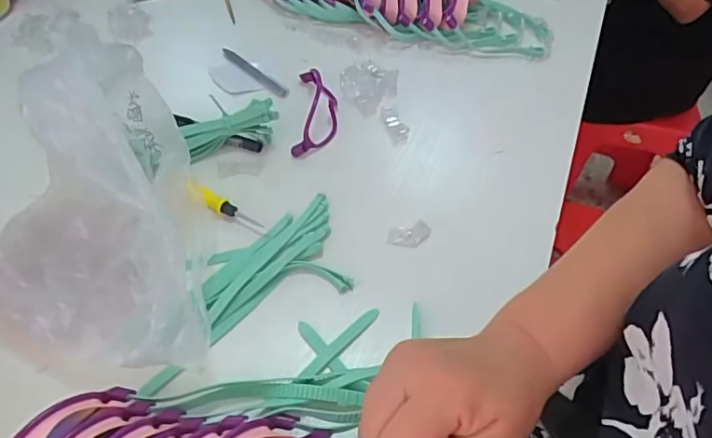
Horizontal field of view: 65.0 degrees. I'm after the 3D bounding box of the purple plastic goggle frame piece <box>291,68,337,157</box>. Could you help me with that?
[{"bbox_3d":[-0.052,-0.149,0.744,0.055,0.031,0.156,3,51,-1],"label":"purple plastic goggle frame piece"}]

